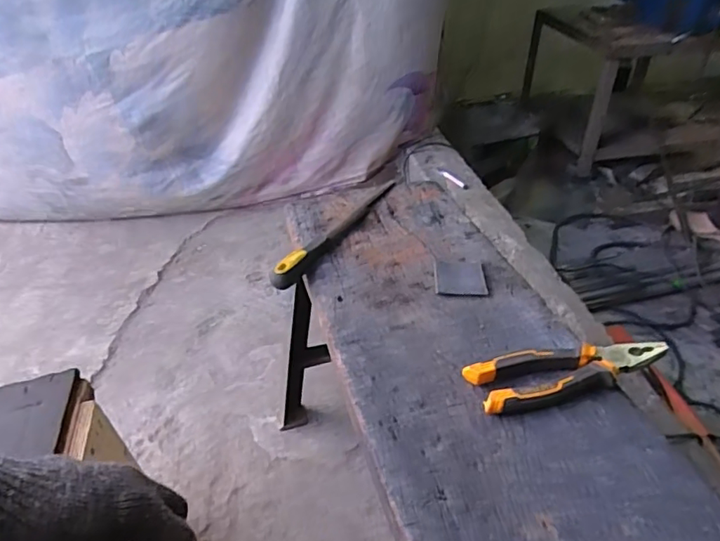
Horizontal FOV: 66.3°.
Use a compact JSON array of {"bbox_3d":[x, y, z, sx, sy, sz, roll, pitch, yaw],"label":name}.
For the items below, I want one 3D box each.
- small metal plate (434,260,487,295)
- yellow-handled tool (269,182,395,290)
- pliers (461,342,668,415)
[{"bbox_3d":[0.120,0.008,0.666,0.059,0.006,0.069,3,37,5],"label":"small metal plate"},{"bbox_3d":[-0.024,-0.058,0.751,0.025,0.027,0.291,18,41,23],"label":"yellow-handled tool"},{"bbox_3d":[0.198,0.096,0.526,0.187,0.030,0.052,-10,38,-12],"label":"pliers"}]

